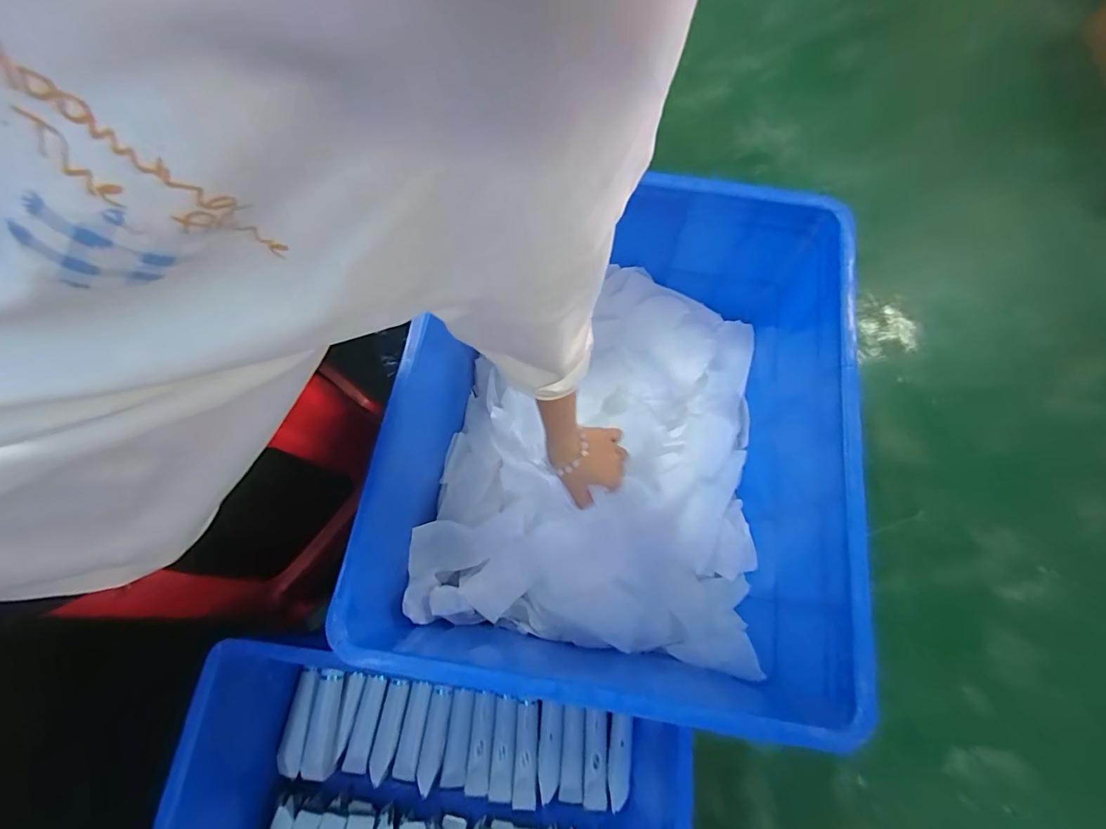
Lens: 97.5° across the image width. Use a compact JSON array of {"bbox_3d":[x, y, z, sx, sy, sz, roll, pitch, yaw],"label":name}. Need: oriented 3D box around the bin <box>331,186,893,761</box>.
[{"bbox_3d":[0.078,0.015,0.632,0.474,0.272,0.588,10,72,2],"label":"bin"}]

